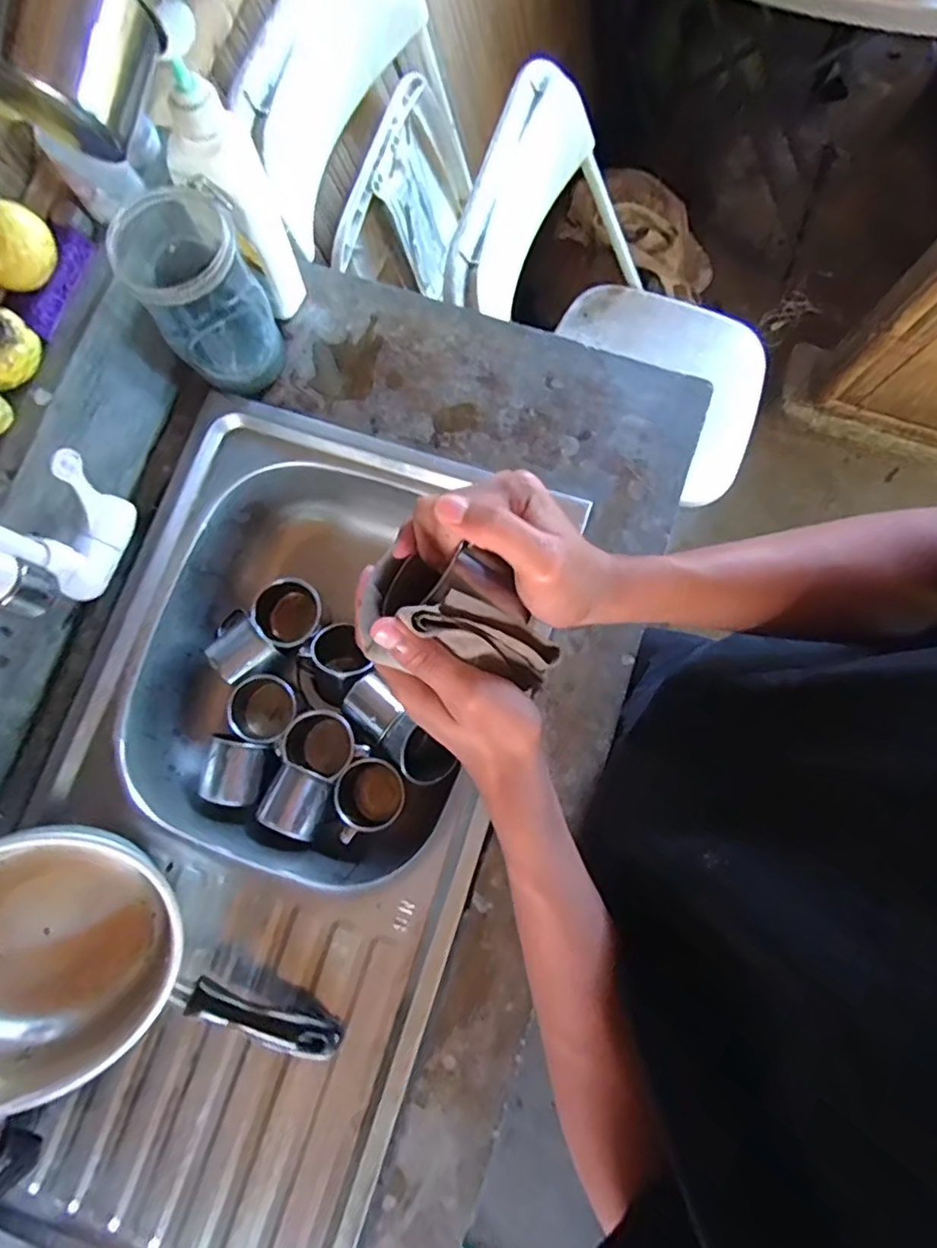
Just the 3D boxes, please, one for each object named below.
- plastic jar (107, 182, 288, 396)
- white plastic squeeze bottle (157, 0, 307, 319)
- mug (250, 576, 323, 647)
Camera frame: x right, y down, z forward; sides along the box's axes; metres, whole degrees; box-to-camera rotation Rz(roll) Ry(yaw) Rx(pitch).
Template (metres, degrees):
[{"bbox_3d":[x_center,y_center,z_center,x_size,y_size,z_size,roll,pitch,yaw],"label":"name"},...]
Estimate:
[{"bbox_3d":[-0.235,-0.296,0.529,0.094,0.153,0.108,-23,80,-3],"label":"plastic jar"},{"bbox_3d":[-0.200,-0.369,0.503,0.055,0.235,0.049,29,81,6],"label":"white plastic squeeze bottle"},{"bbox_3d":[-0.198,-0.014,0.655,0.067,0.067,0.076,39,87,-11],"label":"mug"}]

